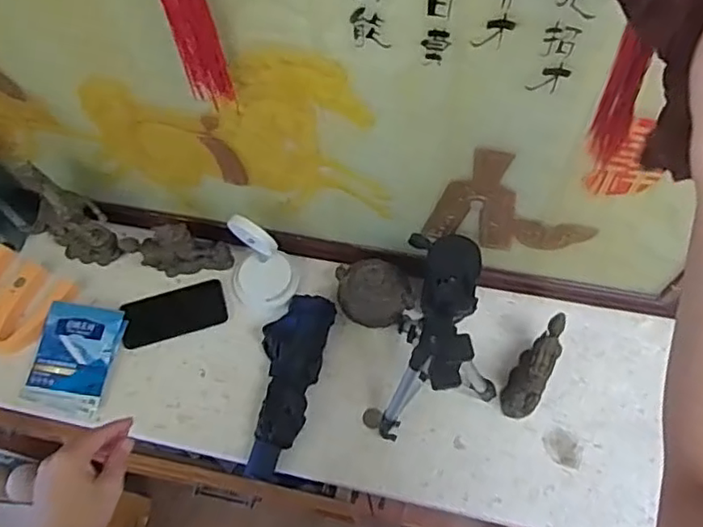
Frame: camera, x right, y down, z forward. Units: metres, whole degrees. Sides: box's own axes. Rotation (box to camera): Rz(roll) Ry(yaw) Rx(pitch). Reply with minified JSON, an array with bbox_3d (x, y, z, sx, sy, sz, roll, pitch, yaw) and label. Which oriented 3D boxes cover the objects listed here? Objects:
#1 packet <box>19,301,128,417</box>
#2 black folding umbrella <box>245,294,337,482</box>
[{"bbox_3d":[-0.405,0.134,0.910,0.110,0.035,0.151,9,65,7],"label":"packet"},{"bbox_3d":[-0.097,0.163,0.874,0.085,0.047,0.255,12,66,9],"label":"black folding umbrella"}]

